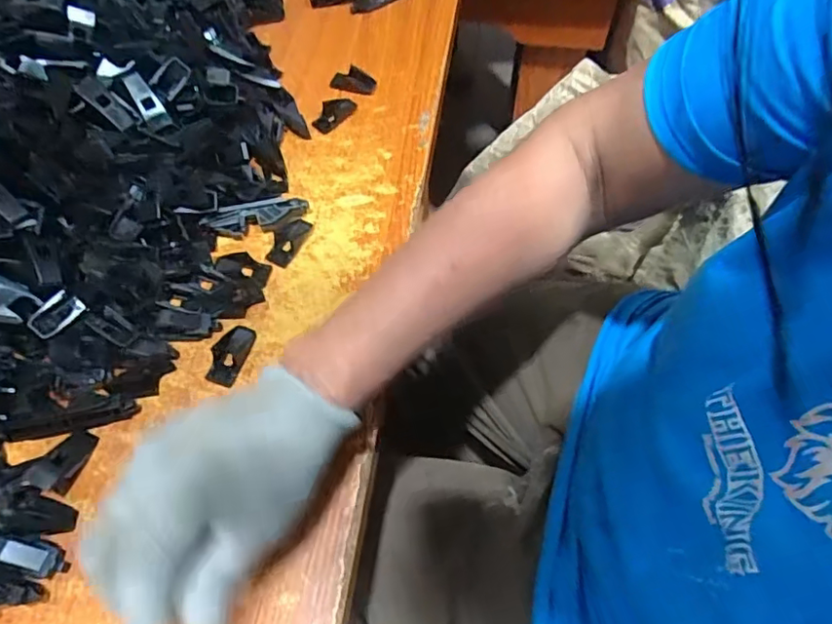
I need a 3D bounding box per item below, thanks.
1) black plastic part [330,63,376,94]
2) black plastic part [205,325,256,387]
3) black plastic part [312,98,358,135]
[{"bbox_3d":[-0.058,-0.211,0.502,0.042,0.013,0.023,15,61,10],"label":"black plastic part"},{"bbox_3d":[-0.124,0.027,0.370,0.021,0.007,0.042,15,60,10],"label":"black plastic part"},{"bbox_3d":[-0.072,-0.174,0.484,0.021,0.010,0.043,38,67,21],"label":"black plastic part"}]

